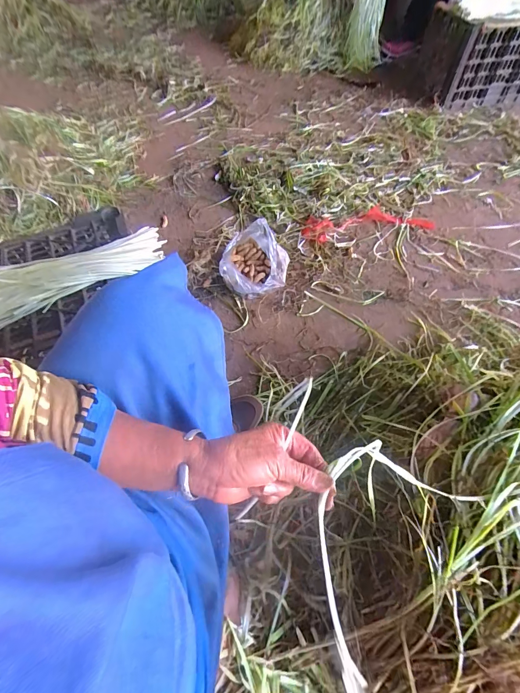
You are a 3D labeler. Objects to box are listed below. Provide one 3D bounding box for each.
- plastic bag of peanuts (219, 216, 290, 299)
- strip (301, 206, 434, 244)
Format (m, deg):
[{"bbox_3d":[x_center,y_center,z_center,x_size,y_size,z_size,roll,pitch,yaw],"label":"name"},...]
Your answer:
[{"bbox_3d":[-0.011,-0.234,0.930,0.169,0.112,0.207,8,58,7],"label":"plastic bag of peanuts"},{"bbox_3d":[0.348,-0.413,1.087,0.439,0.019,0.124,-9,57,-5],"label":"strip"}]

